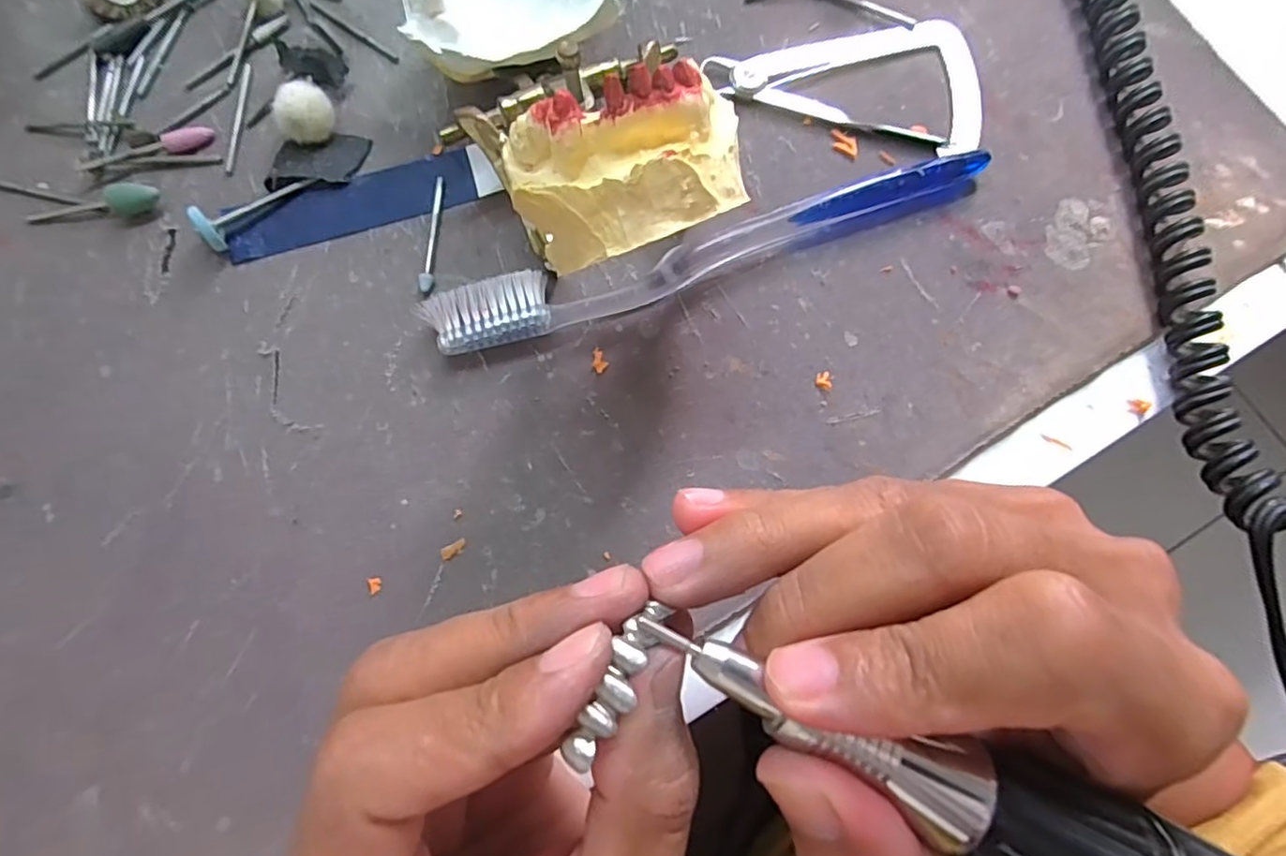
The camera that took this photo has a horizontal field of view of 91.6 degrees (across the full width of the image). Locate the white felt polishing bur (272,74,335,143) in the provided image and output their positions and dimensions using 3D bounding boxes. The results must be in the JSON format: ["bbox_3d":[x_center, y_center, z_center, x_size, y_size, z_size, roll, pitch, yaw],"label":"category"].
[{"bbox_3d":[-0.114,-0.106,0.212,0.019,0.016,0.013,-34,79,-8],"label":"white felt polishing bur"}]

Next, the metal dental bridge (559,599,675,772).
[{"bbox_3d":[-0.004,0.044,0.109,0.007,0.006,0.030,28,60,7],"label":"metal dental bridge"}]

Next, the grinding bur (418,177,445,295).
[{"bbox_3d":[-0.071,-0.065,0.209,0.004,0.004,0.044,0,76,0],"label":"grinding bur"}]

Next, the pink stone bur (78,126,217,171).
[{"bbox_3d":[-0.171,-0.096,0.215,0.043,0.005,0.008,-19,77,-4],"label":"pink stone bur"}]

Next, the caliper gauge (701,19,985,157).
[{"bbox_3d":[0.076,-0.132,0.226,0.097,0.005,0.054,15,77,4],"label":"caliper gauge"}]

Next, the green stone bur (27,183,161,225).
[{"bbox_3d":[-0.184,-0.075,0.208,0.043,0.009,0.007,-5,76,-1],"label":"green stone bur"}]

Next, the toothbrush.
[{"bbox_3d":[0.024,-0.058,0.203,0.187,0.012,0.018,-18,77,-4],"label":"toothbrush"}]

